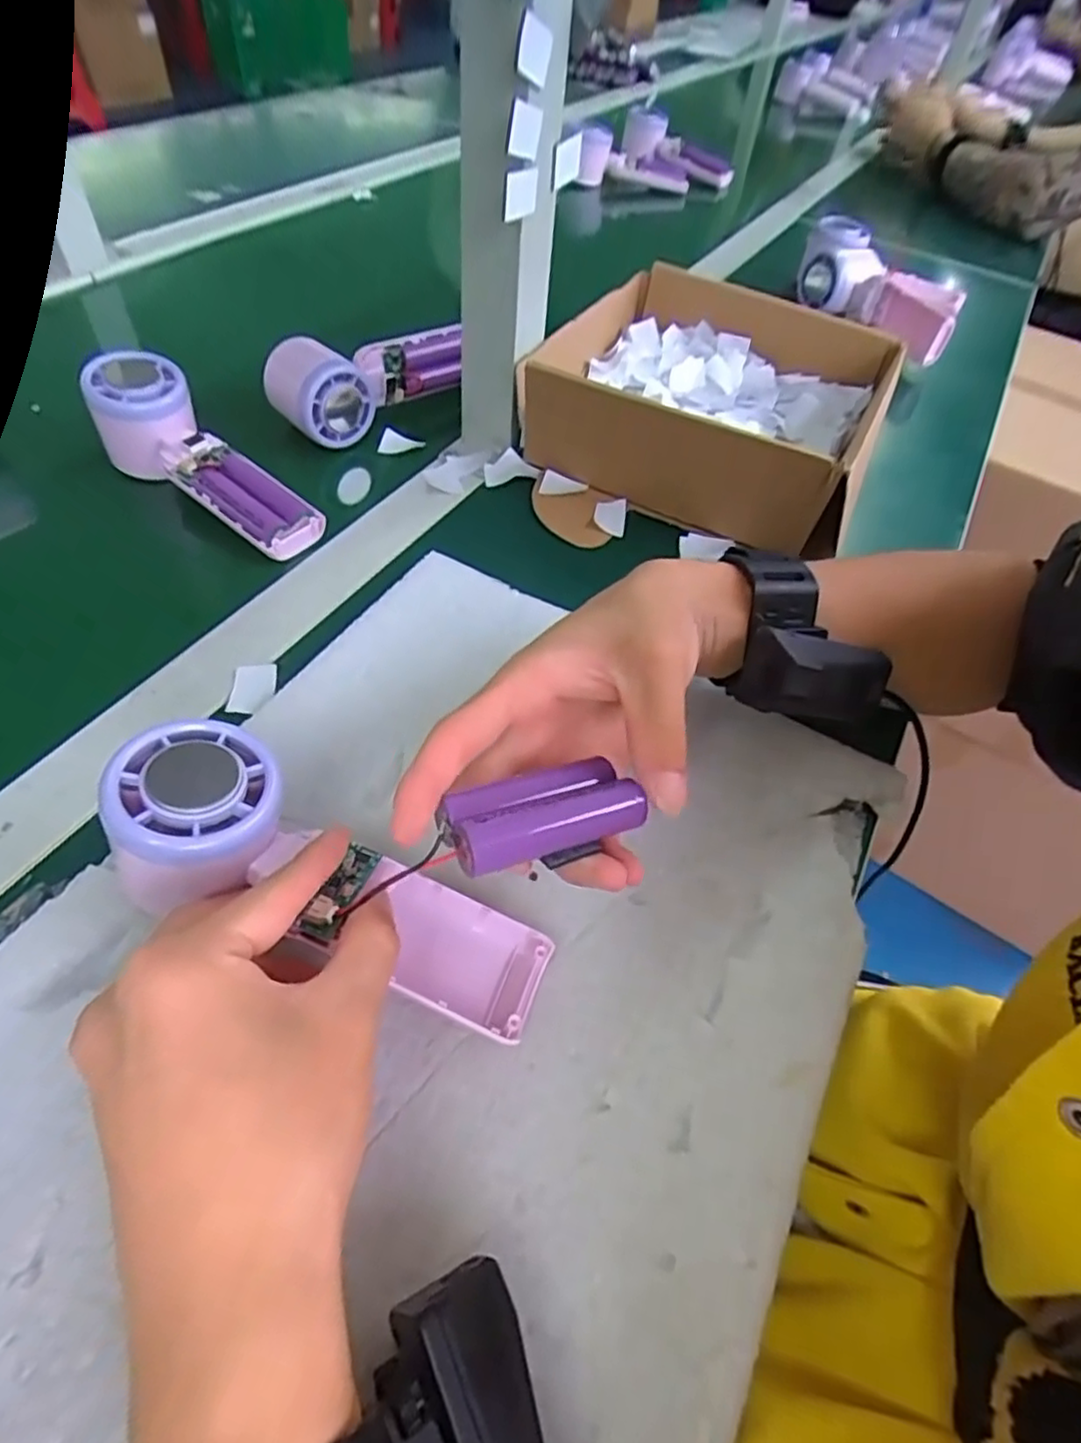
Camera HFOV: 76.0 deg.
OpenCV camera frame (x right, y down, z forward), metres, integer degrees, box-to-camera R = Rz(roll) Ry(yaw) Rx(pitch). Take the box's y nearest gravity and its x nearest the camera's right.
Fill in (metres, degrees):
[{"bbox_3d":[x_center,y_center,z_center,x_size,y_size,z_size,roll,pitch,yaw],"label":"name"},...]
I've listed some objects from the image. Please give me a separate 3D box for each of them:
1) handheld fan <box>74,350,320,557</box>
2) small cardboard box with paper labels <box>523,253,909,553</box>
[{"bbox_3d":[-0.203,-0.155,0.423,0.163,0.044,0.051,39,58,4],"label":"handheld fan"},{"bbox_3d":[0.123,-0.228,0.490,0.214,0.076,0.218,26,54,11],"label":"small cardboard box with paper labels"}]

